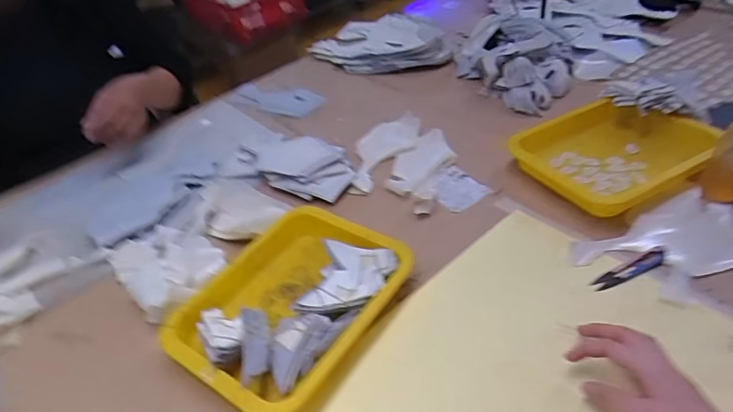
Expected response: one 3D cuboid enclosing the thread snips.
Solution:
[{"bbox_3d":[0.303,0.073,0.585,0.094,0.015,0.021,-19,41,-14],"label":"thread snips"}]

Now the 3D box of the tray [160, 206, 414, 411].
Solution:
[{"bbox_3d":[-0.089,0.109,0.588,0.204,0.053,0.251,20,47,29],"label":"tray"}]

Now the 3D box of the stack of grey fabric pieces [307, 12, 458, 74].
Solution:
[{"bbox_3d":[0.031,-0.360,1.125,0.310,0.048,0.228,-5,40,5],"label":"stack of grey fabric pieces"}]

